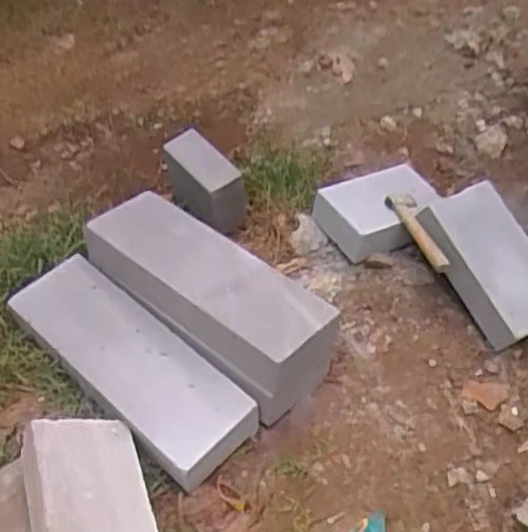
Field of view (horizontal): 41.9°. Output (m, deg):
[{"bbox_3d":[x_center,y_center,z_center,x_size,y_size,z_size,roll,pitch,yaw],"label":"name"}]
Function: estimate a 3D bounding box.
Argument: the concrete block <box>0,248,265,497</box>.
[{"bbox_3d":[-0.287,0.193,1.440,0.595,0.098,0.209,37,62,22],"label":"concrete block"}]

